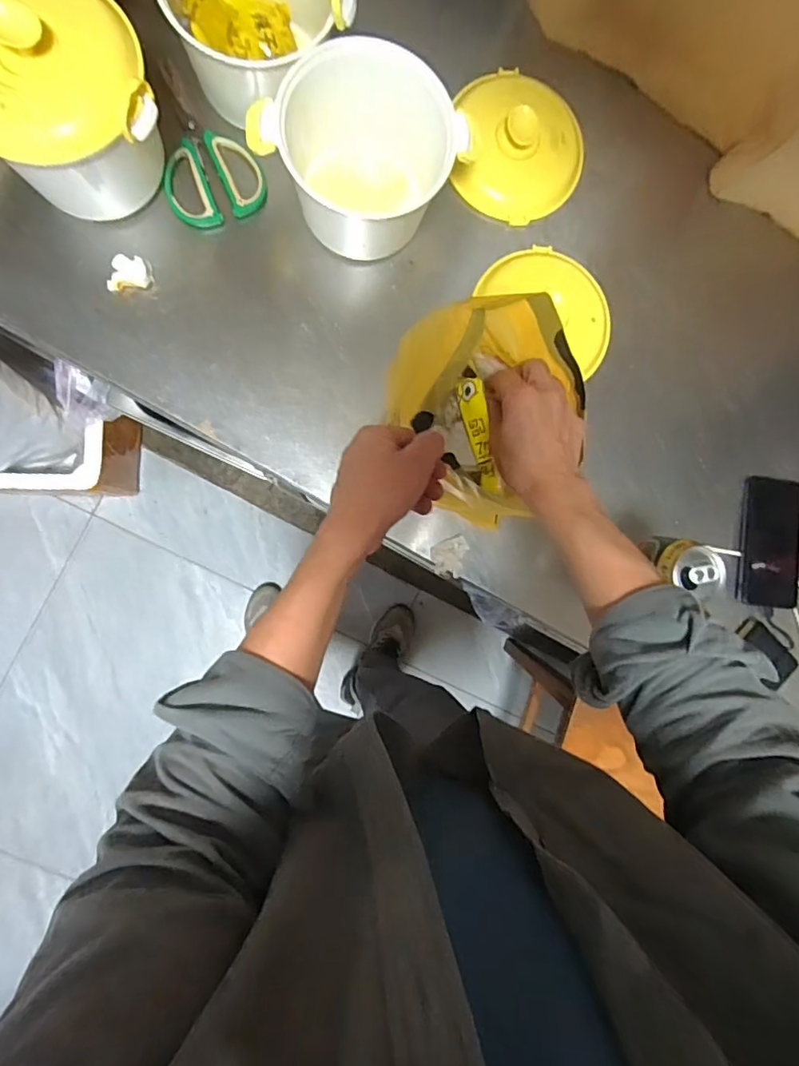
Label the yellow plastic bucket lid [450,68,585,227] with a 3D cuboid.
[{"bbox_3d":[0.135,-0.459,0.626,0.174,0.044,0.155,32,86,-5],"label":"yellow plastic bucket lid"}]

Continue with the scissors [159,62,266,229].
[{"bbox_3d":[-0.221,-0.436,0.597,0.105,0.016,0.177,-18,91,-7],"label":"scissors"}]

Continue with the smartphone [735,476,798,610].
[{"bbox_3d":[0.470,0.012,0.677,0.079,0.017,0.160,7,89,-7],"label":"smartphone"}]

